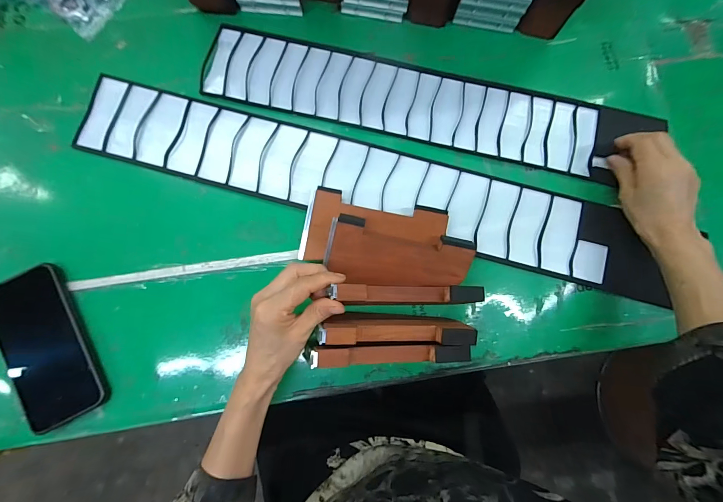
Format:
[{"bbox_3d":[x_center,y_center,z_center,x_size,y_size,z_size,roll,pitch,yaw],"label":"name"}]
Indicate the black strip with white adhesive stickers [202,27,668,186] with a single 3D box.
[{"bbox_3d":[0.071,-0.181,0.403,0.521,0.007,0.095,12,81,1],"label":"black strip with white adhesive stickers"}]

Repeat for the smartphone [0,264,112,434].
[{"bbox_3d":[-0.329,0.100,0.346,0.077,0.015,0.159,-29,83,-5],"label":"smartphone"}]

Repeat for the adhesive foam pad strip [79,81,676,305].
[{"bbox_3d":[0.006,-0.081,0.384,0.667,0.007,0.095,15,81,1],"label":"adhesive foam pad strip"}]

